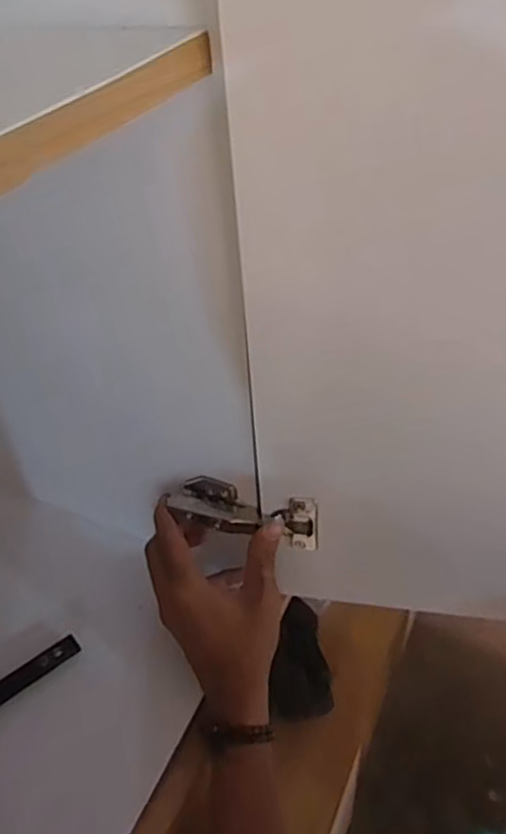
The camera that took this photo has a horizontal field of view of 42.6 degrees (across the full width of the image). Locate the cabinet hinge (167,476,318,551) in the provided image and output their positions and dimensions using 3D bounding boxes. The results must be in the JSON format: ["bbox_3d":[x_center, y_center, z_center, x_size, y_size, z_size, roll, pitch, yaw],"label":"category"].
[{"bbox_3d":[-0.005,0.069,0.507,0.115,0.043,0.033,11,44,11],"label":"cabinet hinge"}]

